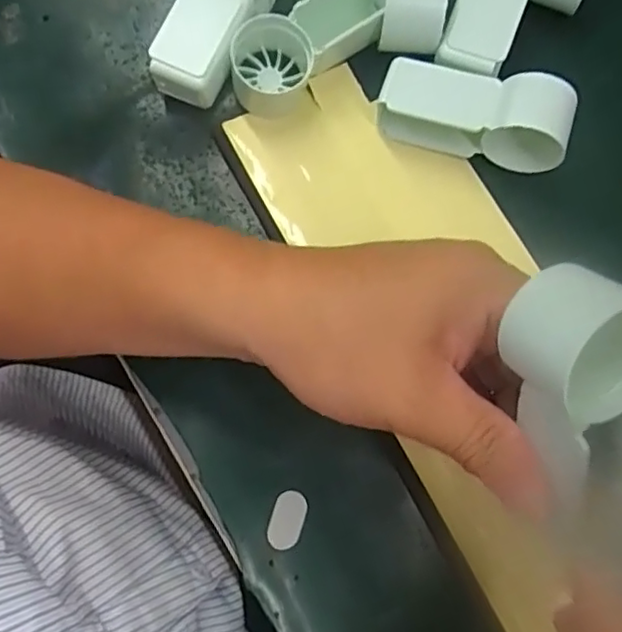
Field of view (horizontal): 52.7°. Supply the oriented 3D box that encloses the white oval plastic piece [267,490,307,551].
[{"bbox_3d":[-0.011,0.094,0.289,0.015,0.004,0.026,17,78,4],"label":"white oval plastic piece"}]

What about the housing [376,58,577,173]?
[{"bbox_3d":[0.082,-0.101,0.315,0.092,0.036,0.034,16,77,18],"label":"housing"}]

